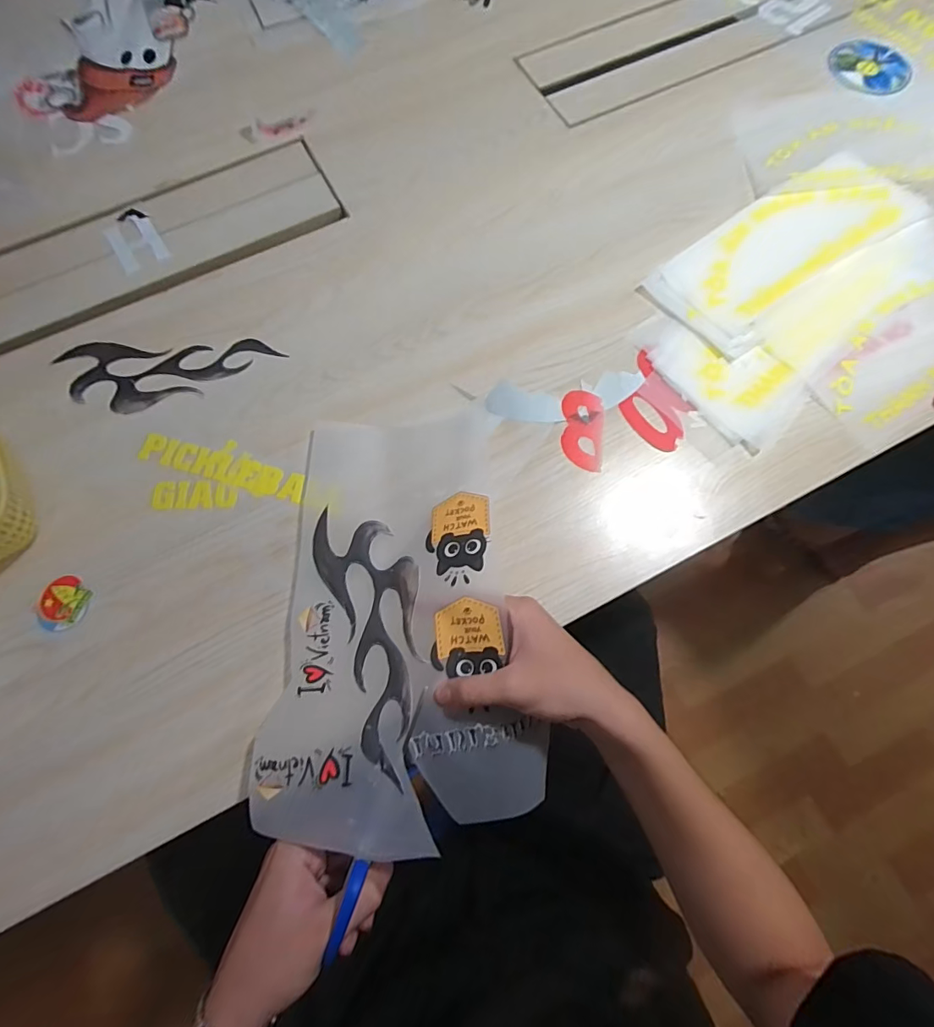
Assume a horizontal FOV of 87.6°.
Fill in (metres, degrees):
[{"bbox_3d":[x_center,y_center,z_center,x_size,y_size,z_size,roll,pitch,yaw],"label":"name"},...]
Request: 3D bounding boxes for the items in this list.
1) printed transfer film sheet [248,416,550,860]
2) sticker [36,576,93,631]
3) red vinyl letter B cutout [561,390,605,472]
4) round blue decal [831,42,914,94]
[{"bbox_3d":[-0.050,0.075,0.414,0.208,0.072,0.346,1,71,2],"label":"printed transfer film sheet"},{"bbox_3d":[-0.357,0.079,0.429,0.046,0.004,0.046,0,71,1],"label":"sticker"},{"bbox_3d":[0.114,-0.084,0.482,0.042,0.004,0.084,8,71,4],"label":"red vinyl letter B cutout"},{"bbox_3d":[0.522,-0.583,0.633,0.084,0.007,0.098,-12,71,-3],"label":"round blue decal"}]

